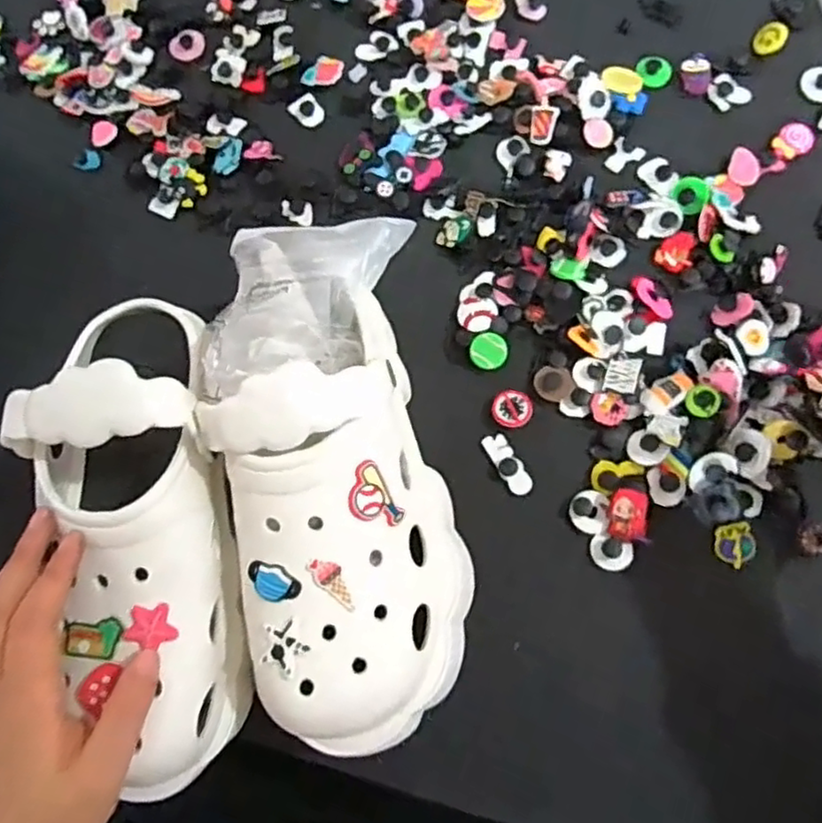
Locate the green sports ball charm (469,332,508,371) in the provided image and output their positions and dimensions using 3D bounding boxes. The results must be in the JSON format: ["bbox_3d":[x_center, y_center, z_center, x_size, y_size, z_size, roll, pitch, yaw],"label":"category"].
[{"bbox_3d":[0.050,-0.039,0.430,0.024,0.004,0.024,-1,75,3],"label":"green sports ball charm"}]

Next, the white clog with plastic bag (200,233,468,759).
[{"bbox_3d":[-0.040,0.032,0.356,0.123,0.113,0.272,-13,75,0],"label":"white clog with plastic bag"}]

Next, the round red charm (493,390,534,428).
[{"bbox_3d":[0.064,-0.001,0.421,0.024,0.006,0.024,-1,75,3],"label":"round red charm"}]

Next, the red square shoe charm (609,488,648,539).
[{"bbox_3d":[0.128,0.060,0.394,0.021,0.005,0.028,2,91,21],"label":"red square shoe charm"}]

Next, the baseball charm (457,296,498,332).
[{"bbox_3d":[0.043,-0.064,0.439,0.025,0.004,0.025,-1,75,3],"label":"baseball charm"}]

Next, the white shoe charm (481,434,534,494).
[{"bbox_3d":[0.060,0.032,0.413,0.015,0.008,0.042,-29,75,-4],"label":"white shoe charm"}]

